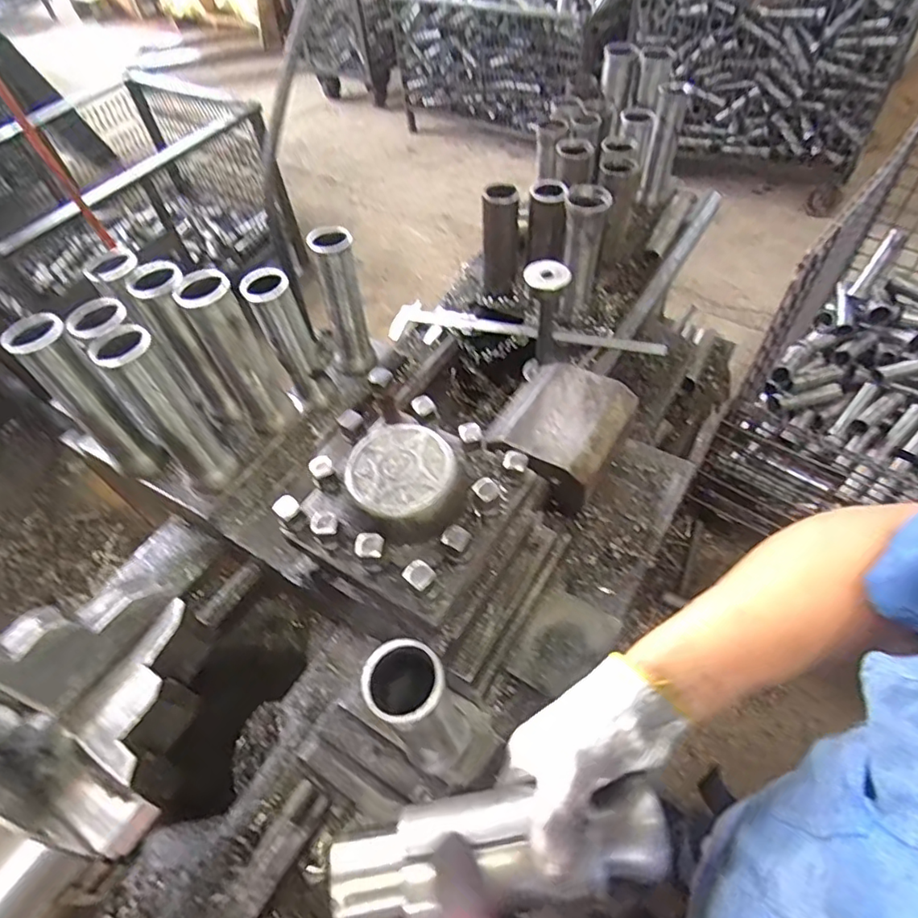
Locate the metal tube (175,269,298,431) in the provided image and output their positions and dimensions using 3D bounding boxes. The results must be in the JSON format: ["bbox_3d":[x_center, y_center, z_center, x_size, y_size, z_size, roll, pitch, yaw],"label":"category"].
[{"bbox_3d":[-0.233,-0.108,0.602,0.051,0.183,0.052,34,63,27],"label":"metal tube"}]

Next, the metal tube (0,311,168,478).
[{"bbox_3d":[-0.382,-0.058,0.594,0.049,0.193,0.054,-40,59,-22],"label":"metal tube"}]

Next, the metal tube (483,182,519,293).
[{"bbox_3d":[0.062,-0.334,0.853,0.055,0.161,0.051,3,54,8],"label":"metal tube"}]

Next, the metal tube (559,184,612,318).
[{"bbox_3d":[0.176,-0.291,0.811,0.059,0.179,0.045,8,55,12],"label":"metal tube"}]

